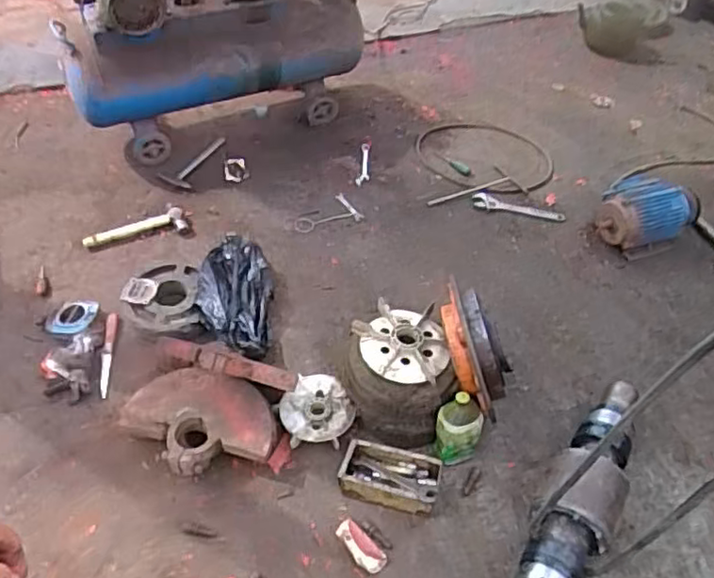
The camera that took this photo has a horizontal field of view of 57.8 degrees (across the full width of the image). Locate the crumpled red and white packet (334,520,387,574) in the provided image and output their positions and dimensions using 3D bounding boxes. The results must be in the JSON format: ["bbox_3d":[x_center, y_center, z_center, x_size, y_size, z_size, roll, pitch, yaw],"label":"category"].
[{"bbox_3d":[0.006,0.534,1.338,0.116,0.013,0.052,39,57,24],"label":"crumpled red and white packet"}]

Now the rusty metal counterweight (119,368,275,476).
[{"bbox_3d":[-0.356,0.294,1.439,0.325,0.101,0.221,-4,51,-9],"label":"rusty metal counterweight"}]

